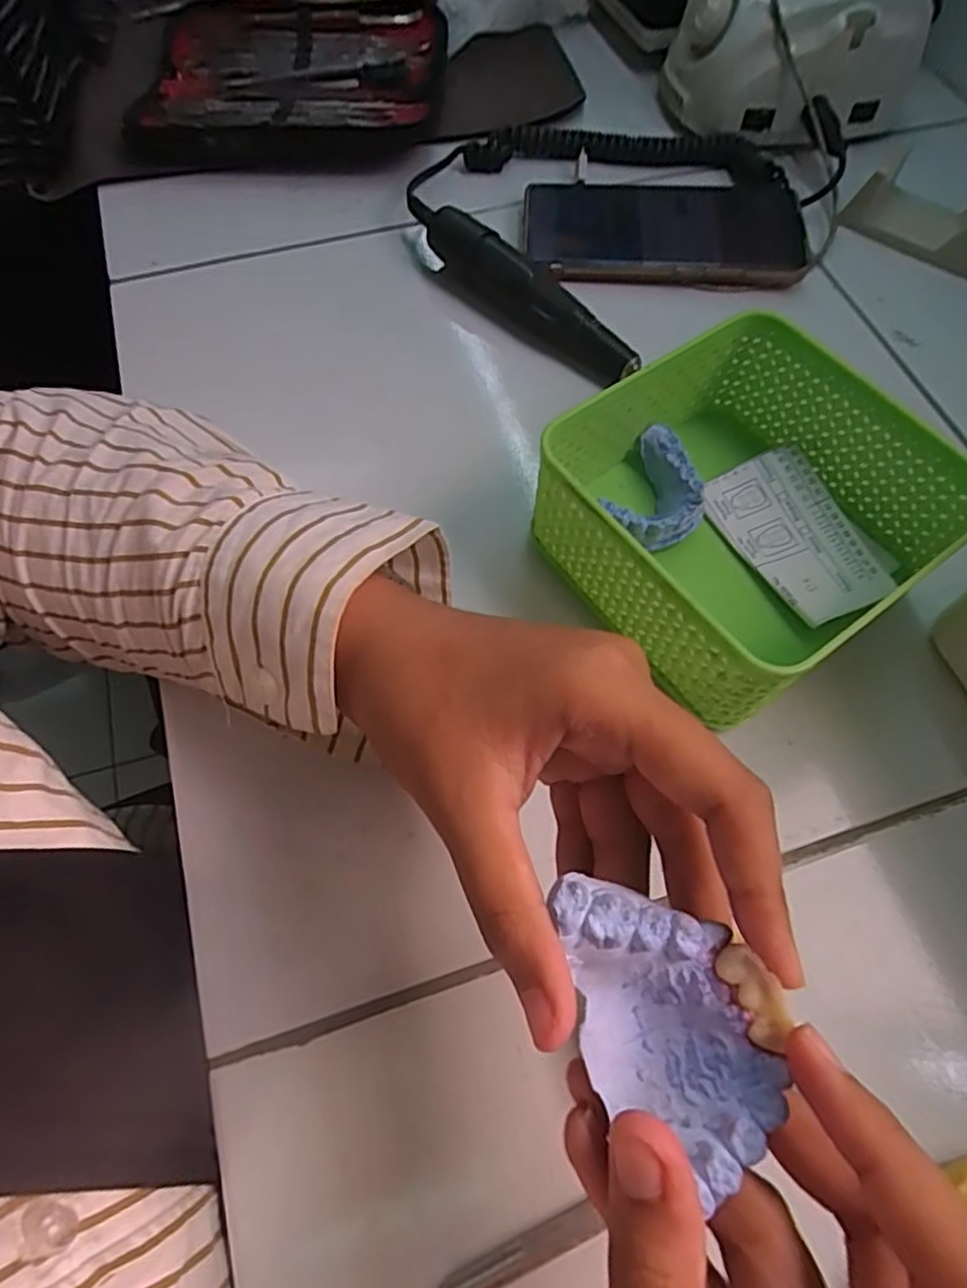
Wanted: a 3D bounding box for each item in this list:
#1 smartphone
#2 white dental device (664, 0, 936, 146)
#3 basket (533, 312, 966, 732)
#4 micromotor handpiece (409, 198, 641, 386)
[{"bbox_3d":[0.105,-0.245,0.390,0.158,0.010,0.080,2,60,2],"label":"smartphone"},{"bbox_3d":[0.197,-0.378,0.415,0.146,0.066,0.086,-6,60,-2],"label":"white dental device"},{"bbox_3d":[0.107,-0.054,0.273,0.134,0.058,0.129,-35,69,-13],"label":"basket"},{"bbox_3d":[0.016,-0.194,0.360,0.023,0.028,0.161,-40,70,-15],"label":"micromotor handpiece"}]

